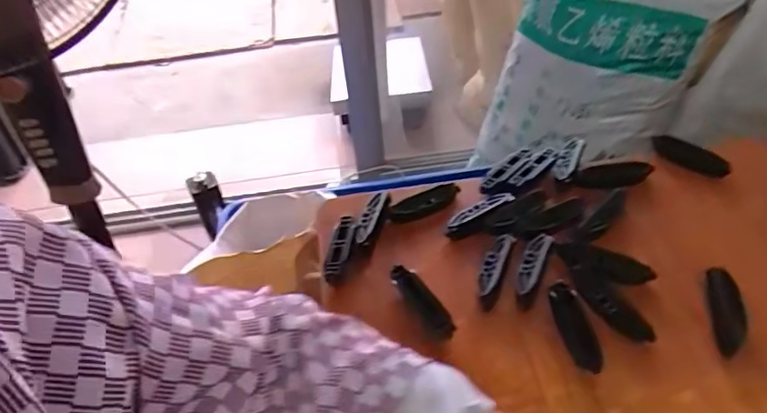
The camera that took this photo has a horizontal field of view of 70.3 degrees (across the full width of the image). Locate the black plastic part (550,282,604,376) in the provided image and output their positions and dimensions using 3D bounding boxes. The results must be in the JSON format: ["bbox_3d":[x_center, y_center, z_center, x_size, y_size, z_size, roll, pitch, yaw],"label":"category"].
[{"bbox_3d":[0.152,0.094,0.427,0.024,0.015,0.074,-8,42,-2],"label":"black plastic part"}]

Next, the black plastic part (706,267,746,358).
[{"bbox_3d":[0.271,0.081,0.430,0.022,0.020,0.075,6,43,13],"label":"black plastic part"}]

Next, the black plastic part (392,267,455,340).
[{"bbox_3d":[0.031,0.078,0.454,0.018,0.023,0.073,-22,44,-17],"label":"black plastic part"}]

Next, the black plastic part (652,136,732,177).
[{"bbox_3d":[0.326,-0.053,0.579,0.078,0.016,0.022,28,51,19],"label":"black plastic part"}]

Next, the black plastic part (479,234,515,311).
[{"bbox_3d":[0.097,0.055,0.475,0.018,0.013,0.080,13,45,21],"label":"black plastic part"}]

